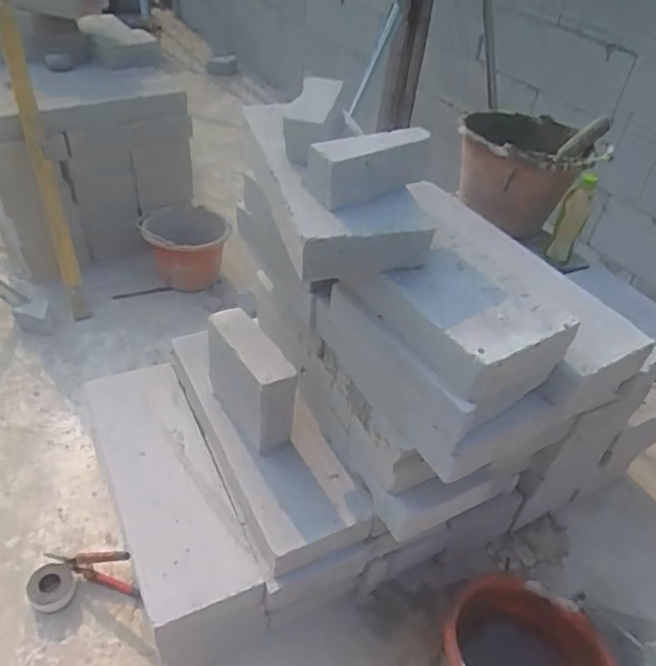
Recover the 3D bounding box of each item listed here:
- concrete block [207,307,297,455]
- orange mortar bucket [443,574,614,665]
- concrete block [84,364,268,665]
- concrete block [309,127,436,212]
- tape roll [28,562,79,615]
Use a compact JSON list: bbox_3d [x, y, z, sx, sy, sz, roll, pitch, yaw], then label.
[{"bbox_3d":[-0.154,0.090,1.196,0.096,0.201,0.233,-18,47,-26],"label":"concrete block"},{"bbox_3d":[0.358,0.617,1.118,0.291,0.207,0.280,4,42,-4],"label":"orange mortar bucket"},{"bbox_3d":[-0.335,0.348,1.271,0.197,0.200,0.598,-15,46,-23],"label":"concrete block"},{"bbox_3d":[0.068,-0.255,0.930,0.202,0.085,0.061,-18,47,-26],"label":"concrete block"},{"bbox_3d":[-0.560,0.516,1.231,0.089,0.029,0.096,4,42,-4],"label":"tape roll"}]

